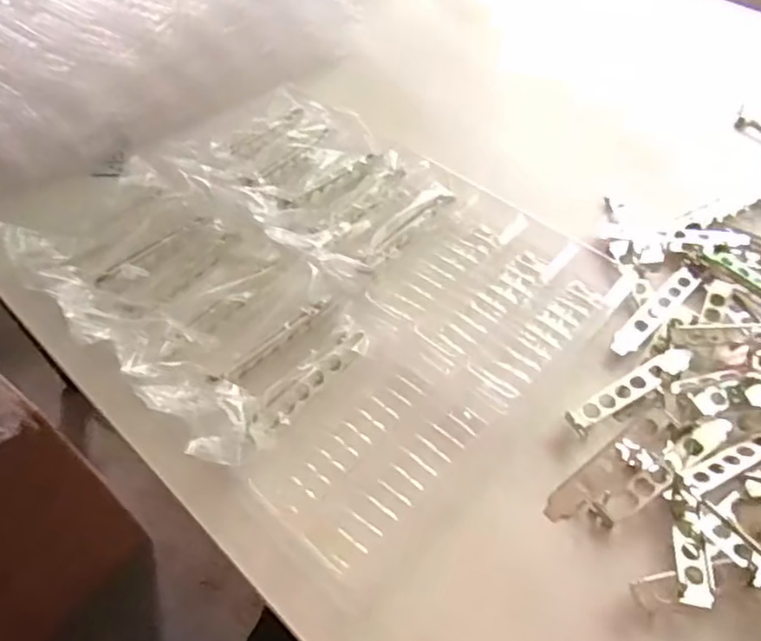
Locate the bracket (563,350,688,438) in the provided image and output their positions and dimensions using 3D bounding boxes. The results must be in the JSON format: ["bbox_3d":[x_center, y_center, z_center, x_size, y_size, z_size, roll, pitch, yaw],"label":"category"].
[{"bbox_3d":[0.187,0.050,0.471,0.116,0.011,0.020,-27,57,-17],"label":"bracket"}]

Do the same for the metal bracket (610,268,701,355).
[{"bbox_3d":[0.227,-0.008,0.517,0.112,0.004,0.021,-38,61,-24],"label":"metal bracket"}]

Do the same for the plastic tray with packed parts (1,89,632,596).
[{"bbox_3d":[-0.054,-0.046,0.535,0.420,0.049,0.359,39,62,21],"label":"plastic tray with packed parts"}]

